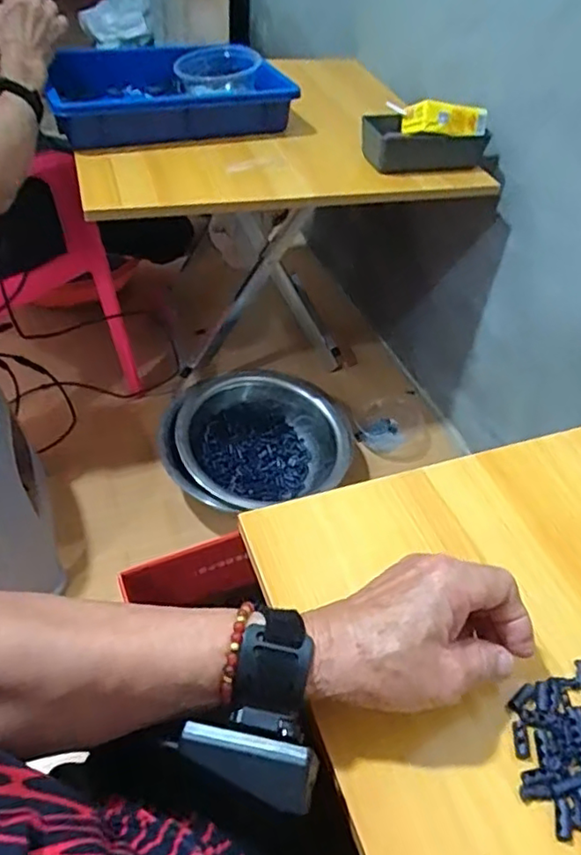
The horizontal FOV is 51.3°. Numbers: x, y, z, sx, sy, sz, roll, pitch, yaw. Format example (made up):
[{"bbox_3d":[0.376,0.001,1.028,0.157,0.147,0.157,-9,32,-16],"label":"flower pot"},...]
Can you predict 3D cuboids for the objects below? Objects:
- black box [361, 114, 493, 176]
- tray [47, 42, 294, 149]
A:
[{"bbox_3d":[0.201,-0.429,0.924,0.186,0.063,0.060,-3,47,-8],"label":"black box"},{"bbox_3d":[-0.198,-0.520,0.939,0.346,0.084,0.242,-15,50,-18],"label":"tray"}]

